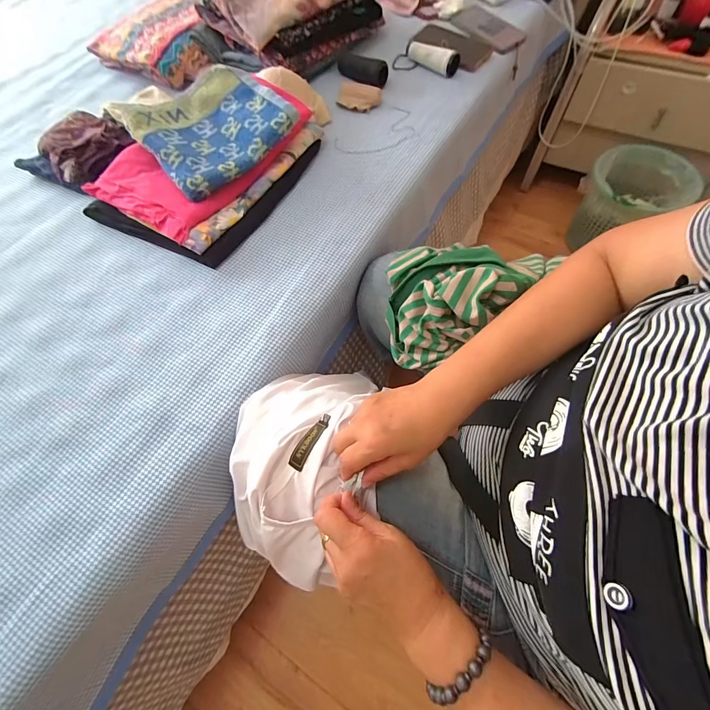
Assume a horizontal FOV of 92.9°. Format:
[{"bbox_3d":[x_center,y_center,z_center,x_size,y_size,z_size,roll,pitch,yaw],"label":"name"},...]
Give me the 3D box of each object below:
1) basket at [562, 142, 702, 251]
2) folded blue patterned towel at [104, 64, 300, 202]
[{"bbox_3d":[0.773,-0.428,0.983,0.244,0.238,0.225,-25,66,-8],"label":"basket"},{"bbox_3d":[-0.218,-0.356,0.522,0.212,0.049,0.182,-40,69,-14],"label":"folded blue patterned towel"}]

